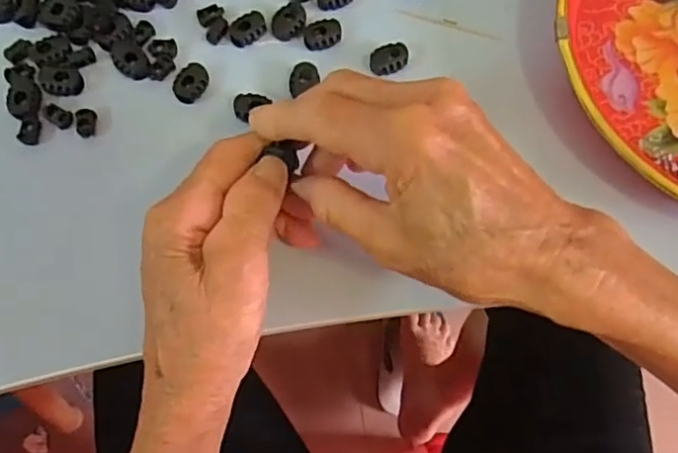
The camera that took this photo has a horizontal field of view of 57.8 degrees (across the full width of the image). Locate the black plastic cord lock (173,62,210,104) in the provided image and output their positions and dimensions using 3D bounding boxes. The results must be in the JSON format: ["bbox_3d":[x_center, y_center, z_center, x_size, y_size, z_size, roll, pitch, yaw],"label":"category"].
[{"bbox_3d":[-0.081,-0.079,0.336,0.015,0.007,0.022,32,75,8],"label":"black plastic cord lock"}]

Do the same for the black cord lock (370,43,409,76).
[{"bbox_3d":[0.027,-0.094,0.344,0.022,0.007,0.017,-32,77,-11],"label":"black cord lock"}]

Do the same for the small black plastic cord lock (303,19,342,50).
[{"bbox_3d":[-0.009,-0.109,0.347,0.021,0.005,0.017,-7,73,-4],"label":"small black plastic cord lock"}]

